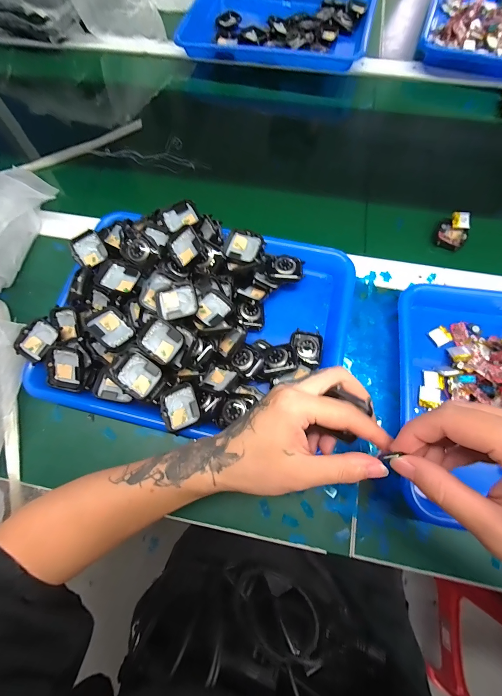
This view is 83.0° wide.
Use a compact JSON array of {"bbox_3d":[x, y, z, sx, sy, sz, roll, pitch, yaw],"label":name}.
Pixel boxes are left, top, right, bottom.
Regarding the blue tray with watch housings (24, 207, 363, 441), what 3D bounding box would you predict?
[{"bbox_3d":[-0.064,-0.033,0.321,0.333,0.063,0.249,13,72,7],"label":"blue tray with watch housings"}]

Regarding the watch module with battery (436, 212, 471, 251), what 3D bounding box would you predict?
[{"bbox_3d":[0.274,-0.159,0.381,0.037,0.015,0.050,23,73,10],"label":"watch module with battery"}]

